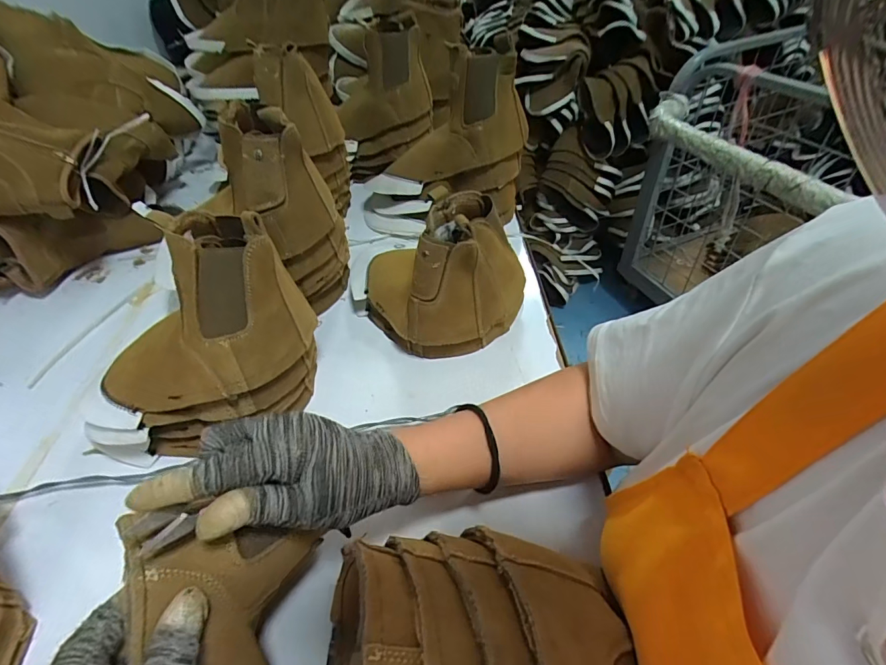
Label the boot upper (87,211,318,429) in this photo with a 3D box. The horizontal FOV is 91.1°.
[{"bbox_3d":[-0.238,-0.012,0.405,0.199,0.147,0.131,-7,46,0],"label":"boot upper"}]

